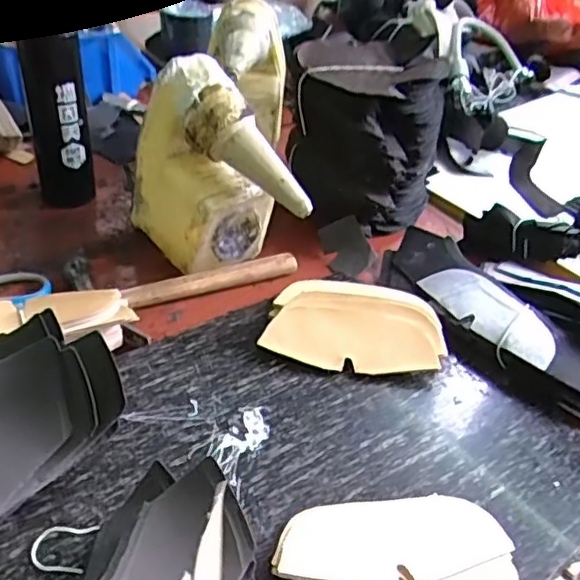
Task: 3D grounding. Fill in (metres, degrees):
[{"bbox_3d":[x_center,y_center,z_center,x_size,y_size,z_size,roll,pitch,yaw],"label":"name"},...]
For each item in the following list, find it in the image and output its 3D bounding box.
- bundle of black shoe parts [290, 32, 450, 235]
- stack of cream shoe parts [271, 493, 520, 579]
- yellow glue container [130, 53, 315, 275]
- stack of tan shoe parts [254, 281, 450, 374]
[{"bbox_3d":[0.096,-0.200,0.782,0.188,0.177,0.201,11,39,4],"label":"bundle of black shoe parts"},{"bbox_3d":[0.074,0.185,0.434,0.168,0.018,0.070,-1,39,-11],"label":"stack of cream shoe parts"},{"bbox_3d":[-0.071,-0.118,0.639,0.101,0.202,0.185,-28,51,-36],"label":"yellow glue container"},{"bbox_3d":[0.065,0.034,0.604,0.172,0.037,0.101,5,39,-4],"label":"stack of tan shoe parts"}]

